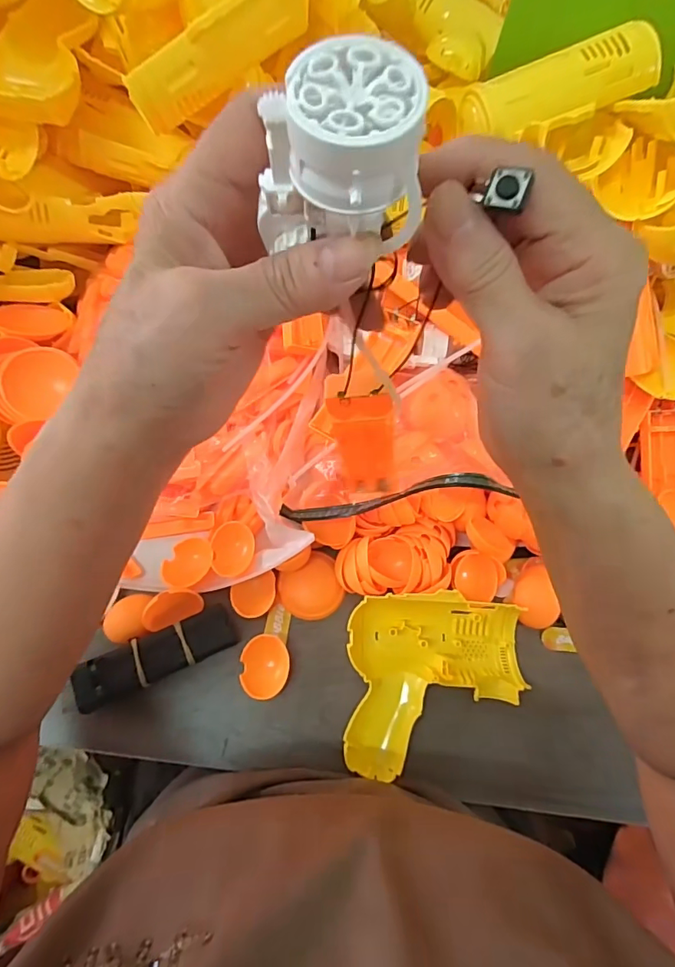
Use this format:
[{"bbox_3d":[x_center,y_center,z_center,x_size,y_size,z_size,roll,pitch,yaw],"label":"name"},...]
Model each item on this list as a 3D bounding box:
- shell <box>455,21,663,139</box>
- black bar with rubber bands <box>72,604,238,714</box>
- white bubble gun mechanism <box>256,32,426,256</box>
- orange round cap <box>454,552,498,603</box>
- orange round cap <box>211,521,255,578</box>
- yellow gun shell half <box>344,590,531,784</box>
[{"bbox_3d":[0.153,-0.272,0.331,0.130,0.026,0.048,-17,69,4],"label":"shell"},{"bbox_3d":[-0.129,0.125,0.349,0.109,0.030,0.032,-24,71,-12],"label":"black bar with rubber bands"},{"bbox_3d":[0.000,-0.087,0.134,0.041,0.044,0.032,-2,68,-4],"label":"white bubble gun mechanism"},{"bbox_3d":[0.111,0.075,0.390,0.038,0.018,0.038,0,92,0],"label":"orange round cap"},{"bbox_3d":[-0.081,0.051,0.378,0.032,0.010,0.041,-7,68,-6],"label":"orange round cap"},{"bbox_3d":[0.073,0.140,0.349,0.133,0.028,0.115,-3,68,-5],"label":"yellow gun shell half"}]

